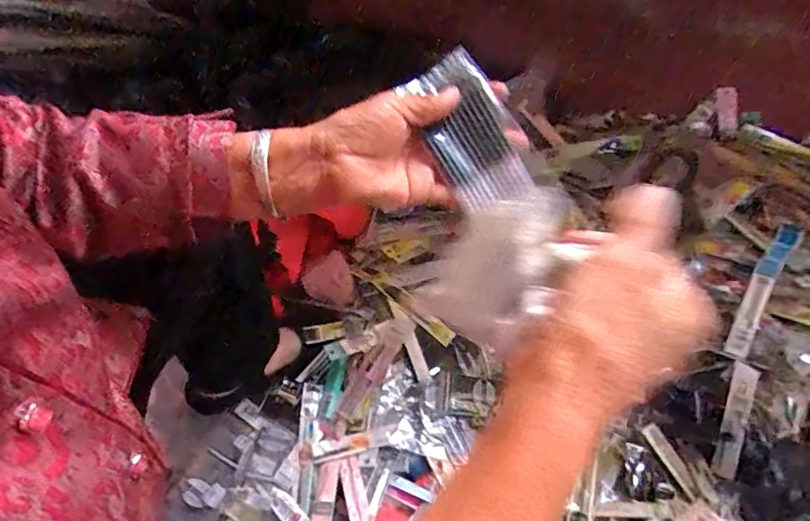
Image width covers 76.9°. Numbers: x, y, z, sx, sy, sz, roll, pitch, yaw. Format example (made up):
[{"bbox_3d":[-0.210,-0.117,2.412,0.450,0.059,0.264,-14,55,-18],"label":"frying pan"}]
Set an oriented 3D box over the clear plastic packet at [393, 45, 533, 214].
[{"bbox_3d":[0.044,-0.090,0.357,0.052,0.014,0.106,-28,86,11],"label":"clear plastic packet"}]

